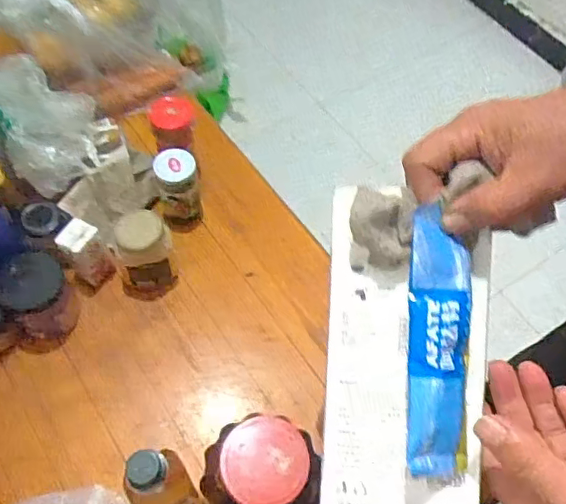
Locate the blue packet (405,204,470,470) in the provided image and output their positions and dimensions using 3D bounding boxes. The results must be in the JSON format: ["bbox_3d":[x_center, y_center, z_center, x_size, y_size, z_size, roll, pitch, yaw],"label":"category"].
[{"bbox_3d":[0.096,0.055,0.352,0.034,0.014,0.158,1,89,-4],"label":"blue packet"}]

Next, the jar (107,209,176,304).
[{"bbox_3d":[-0.197,0.000,0.800,0.077,0.110,0.075,2,59,-3],"label":"jar"}]

